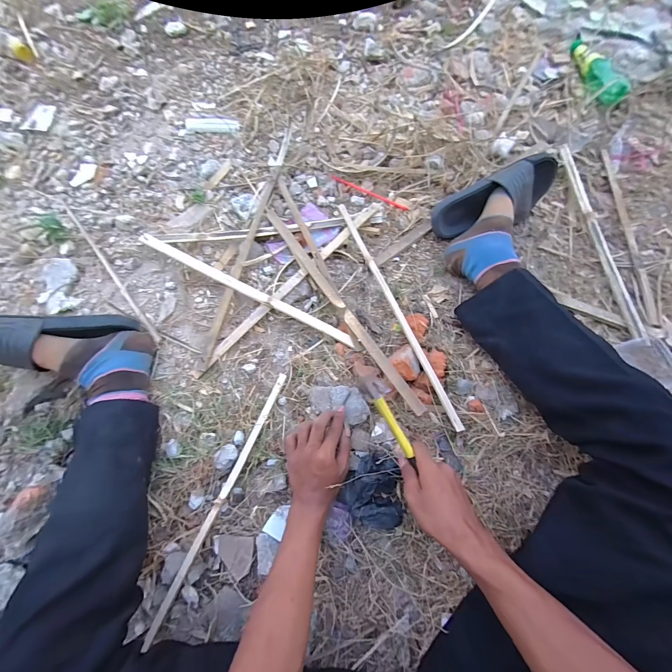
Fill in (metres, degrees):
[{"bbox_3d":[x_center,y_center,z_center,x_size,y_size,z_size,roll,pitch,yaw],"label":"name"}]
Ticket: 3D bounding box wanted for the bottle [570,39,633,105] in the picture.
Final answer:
[{"bbox_3d":[0.686,-0.704,0.795,0.072,0.038,0.236,-10,71,-2],"label":"bottle"}]

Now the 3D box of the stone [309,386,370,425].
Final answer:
[{"bbox_3d":[0.005,0.115,0.516,0.099,0.023,0.057,7,71,3],"label":"stone"}]

